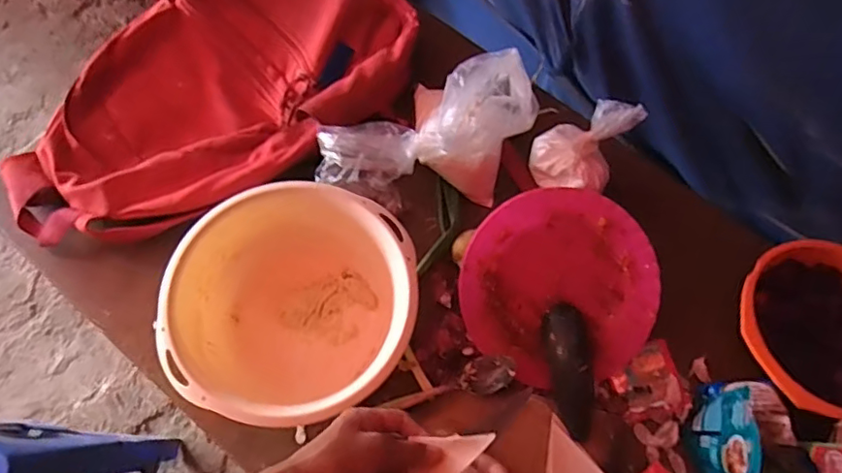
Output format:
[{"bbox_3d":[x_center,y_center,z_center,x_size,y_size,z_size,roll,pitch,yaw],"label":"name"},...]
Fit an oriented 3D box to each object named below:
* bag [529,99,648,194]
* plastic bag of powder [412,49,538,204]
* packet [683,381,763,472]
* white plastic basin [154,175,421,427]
[{"bbox_3d":[0.181,-0.102,0.658,0.099,0.110,0.076,25,68,7],"label":"bag"},{"bbox_3d":[0.061,-0.140,0.686,0.138,0.139,0.145,4,66,-1],"label":"plastic bag of powder"},{"bbox_3d":[0.309,0.190,0.577,0.030,0.100,0.108,21,67,7],"label":"packet"},{"bbox_3d":[-0.129,0.069,0.614,0.241,0.096,0.259,1,66,-2],"label":"white plastic basin"}]

